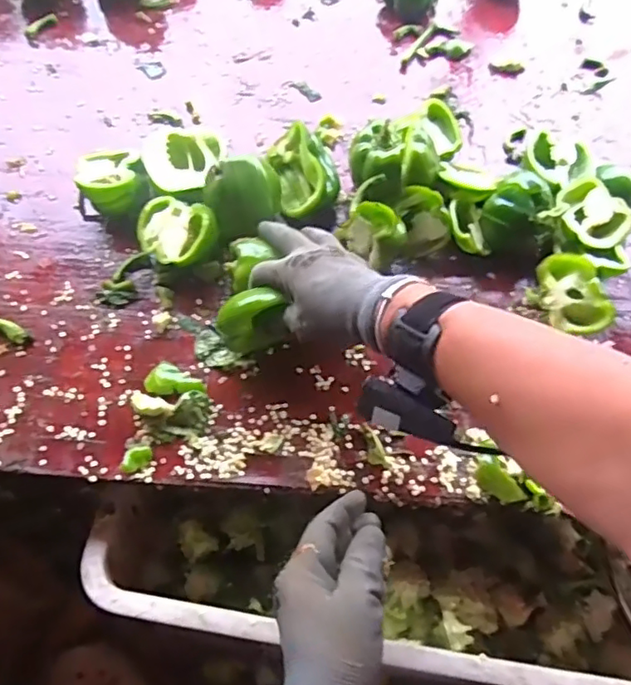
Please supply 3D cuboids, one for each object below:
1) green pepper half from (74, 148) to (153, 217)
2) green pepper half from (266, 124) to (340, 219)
[{"bbox_3d":[-0.190,-0.151,0.551,0.062,0.042,0.077,-18,63,-12],"label":"green pepper half"},{"bbox_3d":[-0.009,-0.164,0.561,0.056,0.052,0.079,-14,62,-9],"label":"green pepper half"}]

